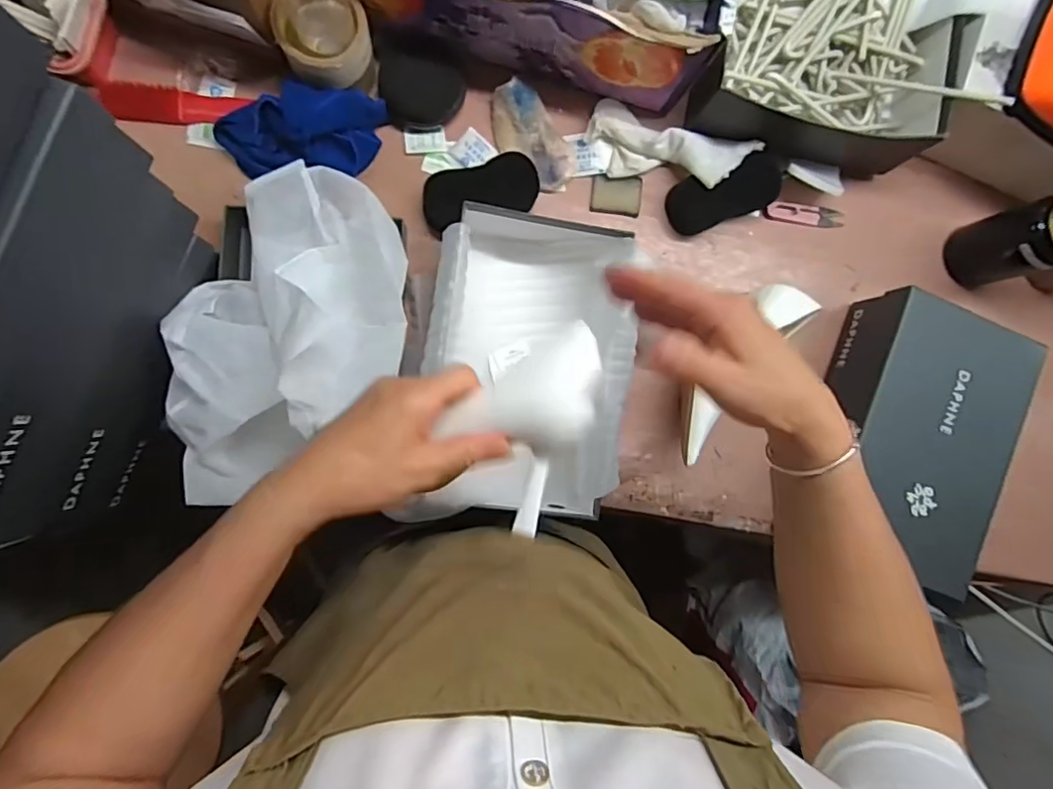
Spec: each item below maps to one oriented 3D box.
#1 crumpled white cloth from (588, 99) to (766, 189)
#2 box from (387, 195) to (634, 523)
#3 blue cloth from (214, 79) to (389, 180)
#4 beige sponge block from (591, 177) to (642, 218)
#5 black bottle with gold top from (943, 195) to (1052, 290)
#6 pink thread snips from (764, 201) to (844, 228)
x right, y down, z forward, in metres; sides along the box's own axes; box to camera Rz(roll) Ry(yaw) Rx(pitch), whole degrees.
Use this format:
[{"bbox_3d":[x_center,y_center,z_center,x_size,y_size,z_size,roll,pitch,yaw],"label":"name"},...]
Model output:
[{"bbox_3d":[0.163,-0.282,0.637,0.184,0.031,0.079,16,88,6],"label":"crumpled white cloth"},{"bbox_3d":[-0.002,-0.029,0.582,0.200,0.104,0.306,6,89,-7],"label":"box"},{"bbox_3d":[-0.239,-0.275,0.588,0.177,0.052,0.093,-5,91,-7],"label":"blue cloth"},{"bbox_3d":[0.106,-0.233,0.656,0.056,0.014,0.042,2,90,-7],"label":"beige sponge block"},{"bbox_3d":[0.580,-0.178,0.645,0.084,0.176,0.079,-17,92,-7],"label":"black bottle with gold top"},{"bbox_3d":[0.339,-0.221,0.686,0.105,0.015,0.023,2,90,-7],"label":"pink thread snips"}]

